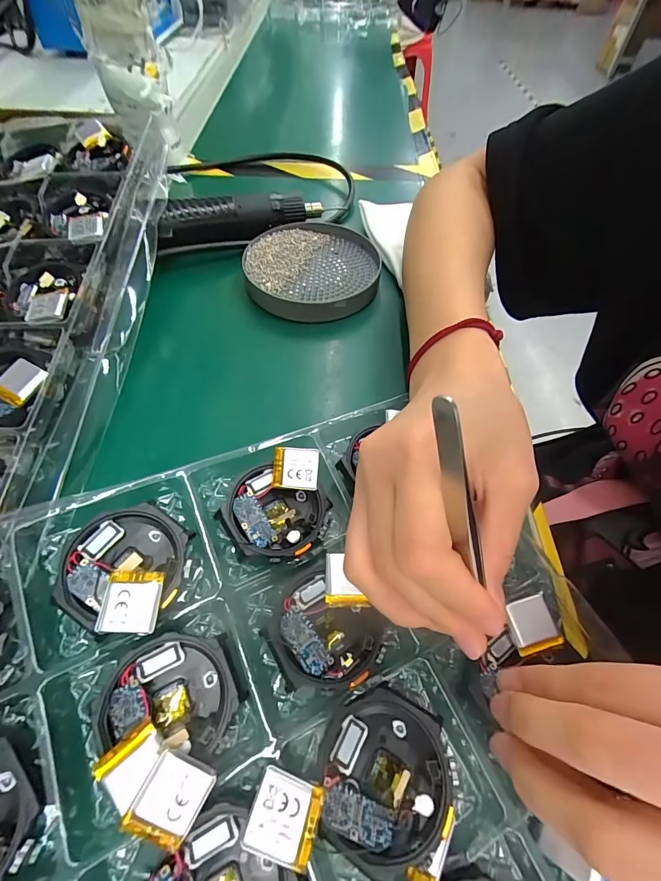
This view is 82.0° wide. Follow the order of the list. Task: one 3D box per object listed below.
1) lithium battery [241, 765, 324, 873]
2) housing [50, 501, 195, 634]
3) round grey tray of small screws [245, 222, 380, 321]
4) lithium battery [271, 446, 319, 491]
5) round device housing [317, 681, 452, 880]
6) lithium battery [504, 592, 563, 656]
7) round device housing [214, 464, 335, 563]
[{"bbox_3d":[-0.015,0.126,0.127,0.022,0.004,0.021,20,51,0],"label":"lithium battery"},{"bbox_3d":[-0.088,0.054,0.165,0.048,0.014,0.050,0,57,-1],"label":"housing"},{"bbox_3d":[-0.015,-0.146,0.323,0.109,0.017,0.112,0,57,-1],"label":"round grey tray of small screws"},{"bbox_3d":[-0.018,0.014,0.196,0.023,0.004,0.021,5,74,-4],"label":"lithium battery"},{"bbox_3d":[0.020,0.124,0.142,0.045,0.009,0.050,22,59,13],"label":"round device housing"},{"bbox_3d":[0.091,0.081,0.169,0.019,0.005,0.021,-12,58,-8],"label":"lithium battery"},{"bbox_3d":[-0.029,0.037,0.191,0.048,0.015,0.043,22,59,13],"label":"round device housing"}]

